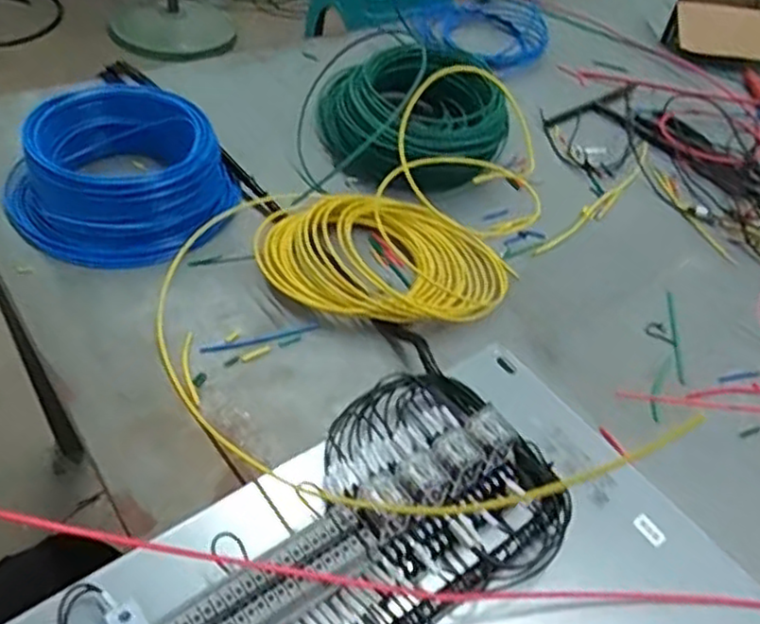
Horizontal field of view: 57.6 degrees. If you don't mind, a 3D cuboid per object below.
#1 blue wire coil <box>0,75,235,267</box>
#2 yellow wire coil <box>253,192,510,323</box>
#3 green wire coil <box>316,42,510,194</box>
[{"bbox_3d":[-0.247,-0.136,0.662,0.208,0.077,0.185,-11,50,-19],"label":"blue wire coil"},{"bbox_3d":[0.007,-0.057,0.651,0.241,0.050,0.159,0,47,-9],"label":"yellow wire coil"},{"bbox_3d":[0.045,-0.220,0.786,0.194,0.093,0.161,-12,50,-19],"label":"green wire coil"}]

